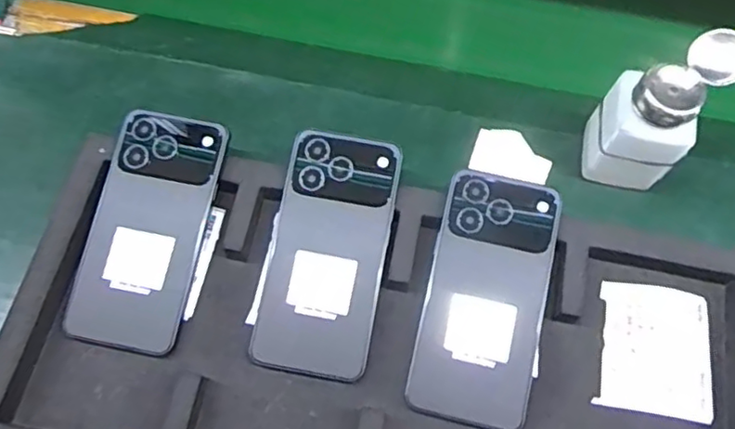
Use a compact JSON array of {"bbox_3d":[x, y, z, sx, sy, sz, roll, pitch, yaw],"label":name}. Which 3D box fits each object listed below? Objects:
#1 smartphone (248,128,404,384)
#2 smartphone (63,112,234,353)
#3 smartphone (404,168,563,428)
[{"bbox_3d":[-0.026,0.025,0.408,0.076,0.007,0.159,10,79,3],"label":"smartphone"},{"bbox_3d":[-0.149,0.008,0.413,0.076,0.008,0.159,11,76,4],"label":"smartphone"},{"bbox_3d":[0.079,0.053,0.398,0.076,0.008,0.160,13,79,4],"label":"smartphone"}]

